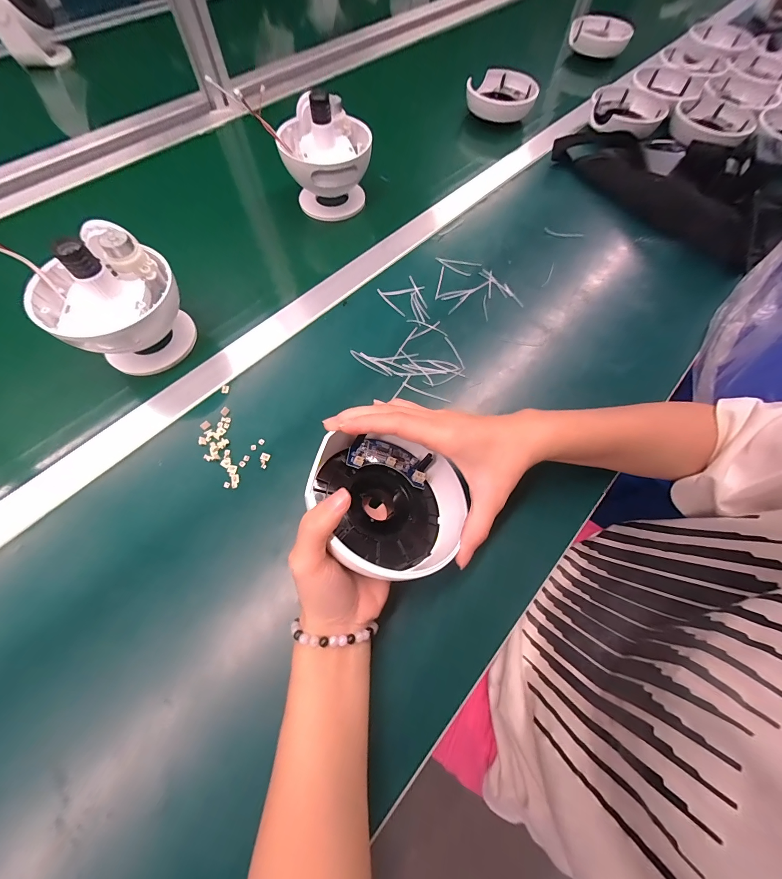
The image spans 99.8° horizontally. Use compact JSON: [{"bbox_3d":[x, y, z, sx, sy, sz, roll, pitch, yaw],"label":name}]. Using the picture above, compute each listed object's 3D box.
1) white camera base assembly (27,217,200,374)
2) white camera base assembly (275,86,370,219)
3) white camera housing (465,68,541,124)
[{"bbox_3d":[-0.264,-0.132,0.316,0.112,0.105,0.104,-36,73,-22],"label":"white camera base assembly"},{"bbox_3d":[-0.083,-0.368,0.428,0.108,0.108,0.101,-6,65,-10],"label":"white camera base assembly"},{"bbox_3d":[0.188,-0.595,0.569,0.112,0.033,0.116,8,63,-4],"label":"white camera housing"}]

